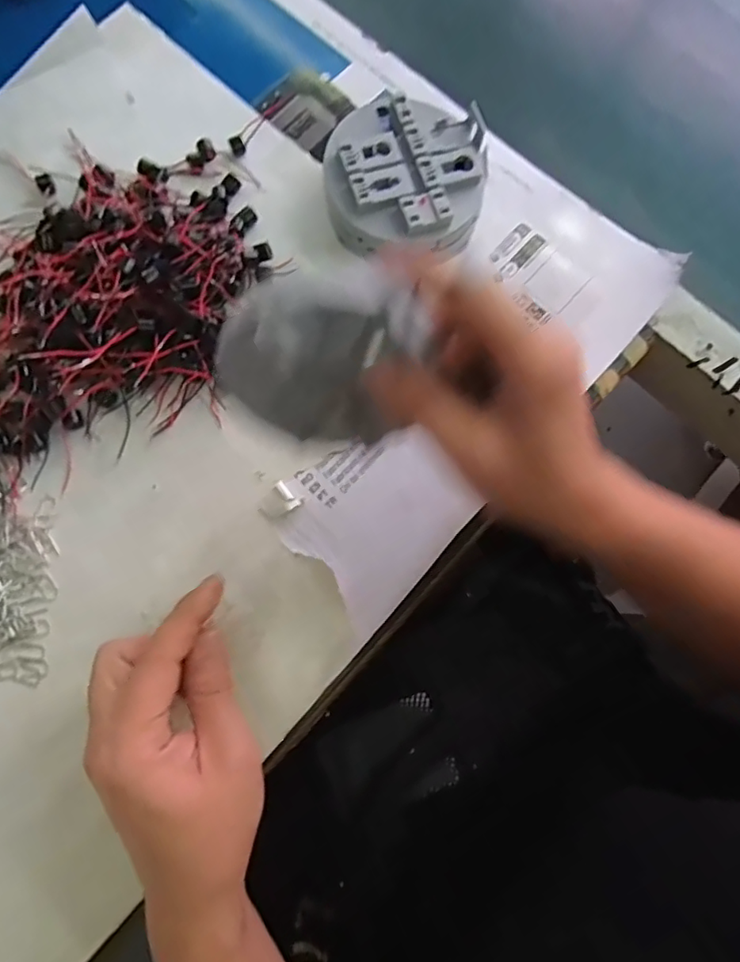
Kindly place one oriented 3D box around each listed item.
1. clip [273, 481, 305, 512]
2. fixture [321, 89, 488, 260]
[{"bbox_3d":[-0.051,0.009,0.352,0.011,0.005,0.019,-33,81,-7],"label":"clip"},{"bbox_3d":[0.023,-0.197,0.376,0.102,0.039,0.102,0,79,-1],"label":"fixture"}]

